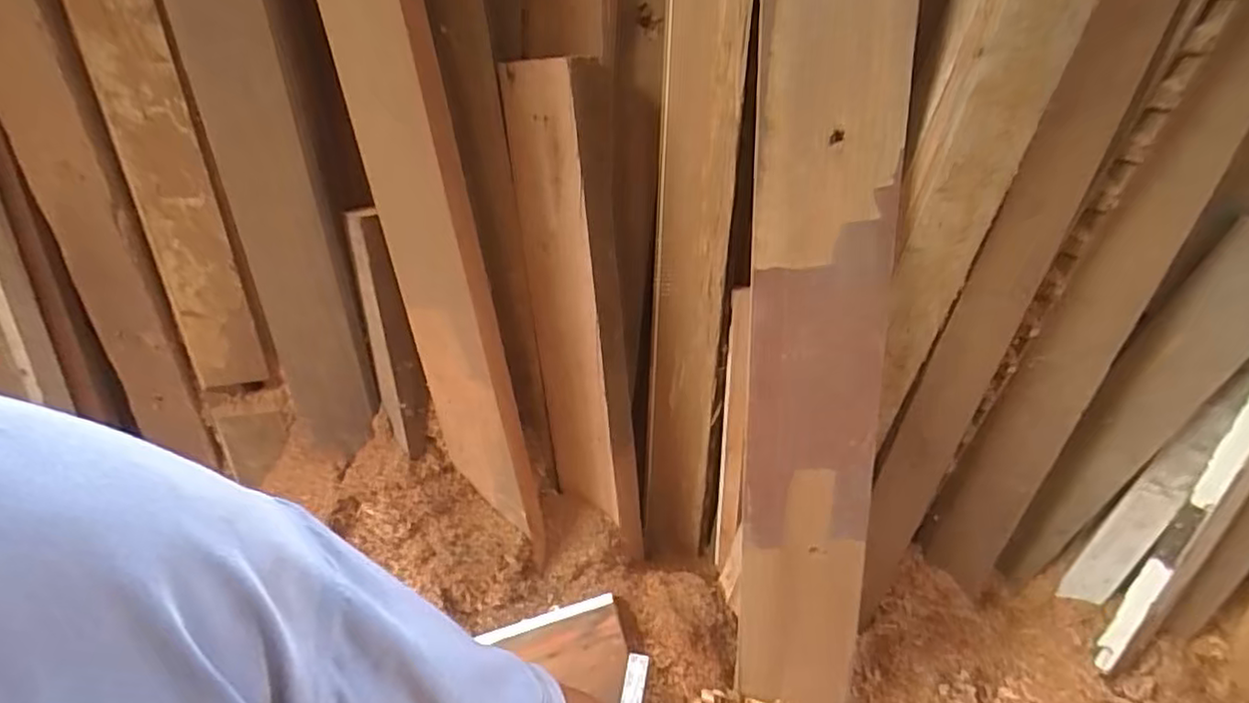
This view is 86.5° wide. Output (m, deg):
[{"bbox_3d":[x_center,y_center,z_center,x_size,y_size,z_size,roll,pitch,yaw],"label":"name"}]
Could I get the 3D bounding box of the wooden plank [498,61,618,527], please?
[{"bbox_3d":[-0.082,-0.045,0.912,0.090,0.644,0.035,1,28,10],"label":"wooden plank"}]

